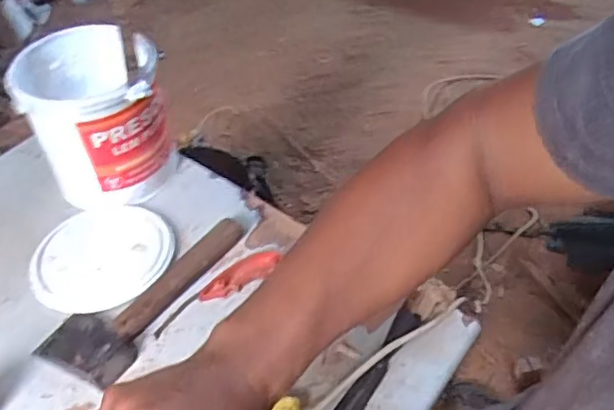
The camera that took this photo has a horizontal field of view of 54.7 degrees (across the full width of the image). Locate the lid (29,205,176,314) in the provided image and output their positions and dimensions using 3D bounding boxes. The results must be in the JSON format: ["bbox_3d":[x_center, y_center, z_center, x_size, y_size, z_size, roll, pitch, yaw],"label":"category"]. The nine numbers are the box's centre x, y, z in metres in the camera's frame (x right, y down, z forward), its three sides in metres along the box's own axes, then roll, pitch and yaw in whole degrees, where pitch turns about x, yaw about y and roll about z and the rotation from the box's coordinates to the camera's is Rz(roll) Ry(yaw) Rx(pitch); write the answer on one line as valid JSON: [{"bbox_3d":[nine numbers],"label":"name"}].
[{"bbox_3d":[-0.265,0.060,0.778,0.170,0.023,0.173,-3,50,3],"label":"lid"}]

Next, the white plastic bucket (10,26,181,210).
[{"bbox_3d":[-0.292,-0.120,0.840,0.180,0.197,0.186,-3,50,3],"label":"white plastic bucket"}]

